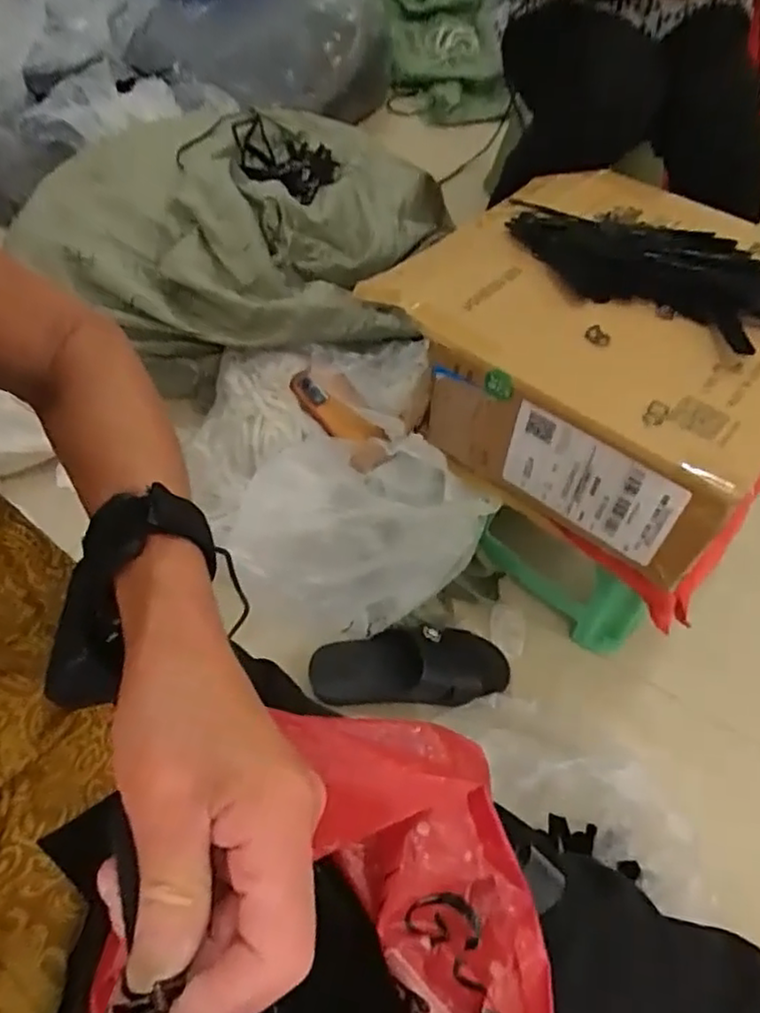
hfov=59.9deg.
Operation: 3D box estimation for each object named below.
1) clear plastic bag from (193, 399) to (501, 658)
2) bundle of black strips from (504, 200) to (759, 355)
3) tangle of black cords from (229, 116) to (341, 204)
[{"bbox_3d":[-0.035,-0.036,0.783,0.273,0.125,0.346,-5,56,-5],"label":"clear plastic bag"},{"bbox_3d":[0.274,-0.218,0.613,0.348,0.025,0.150,34,61,19],"label":"bundle of black strips"},{"bbox_3d":[-0.153,-0.576,1.091,0.157,0.052,0.219,-9,57,-8],"label":"tangle of black cords"}]

